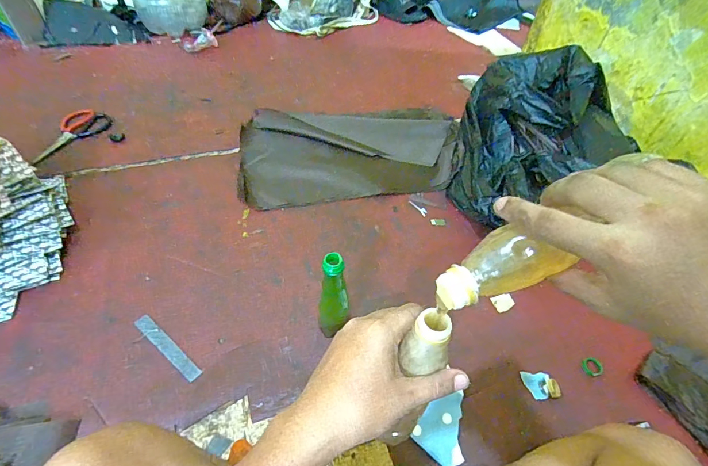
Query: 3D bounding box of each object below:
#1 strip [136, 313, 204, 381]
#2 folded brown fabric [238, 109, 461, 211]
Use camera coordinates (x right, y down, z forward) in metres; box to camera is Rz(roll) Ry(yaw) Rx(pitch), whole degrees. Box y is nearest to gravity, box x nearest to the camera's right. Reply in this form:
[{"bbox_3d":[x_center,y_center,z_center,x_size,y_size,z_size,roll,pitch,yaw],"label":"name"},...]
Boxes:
[{"bbox_3d":[-0.315,0.192,0.639,0.155,0.004,0.024,34,49,21],"label":"strip"},{"bbox_3d":[0.000,-0.220,1.007,0.577,0.042,0.375,-5,51,-8],"label":"folded brown fabric"}]

